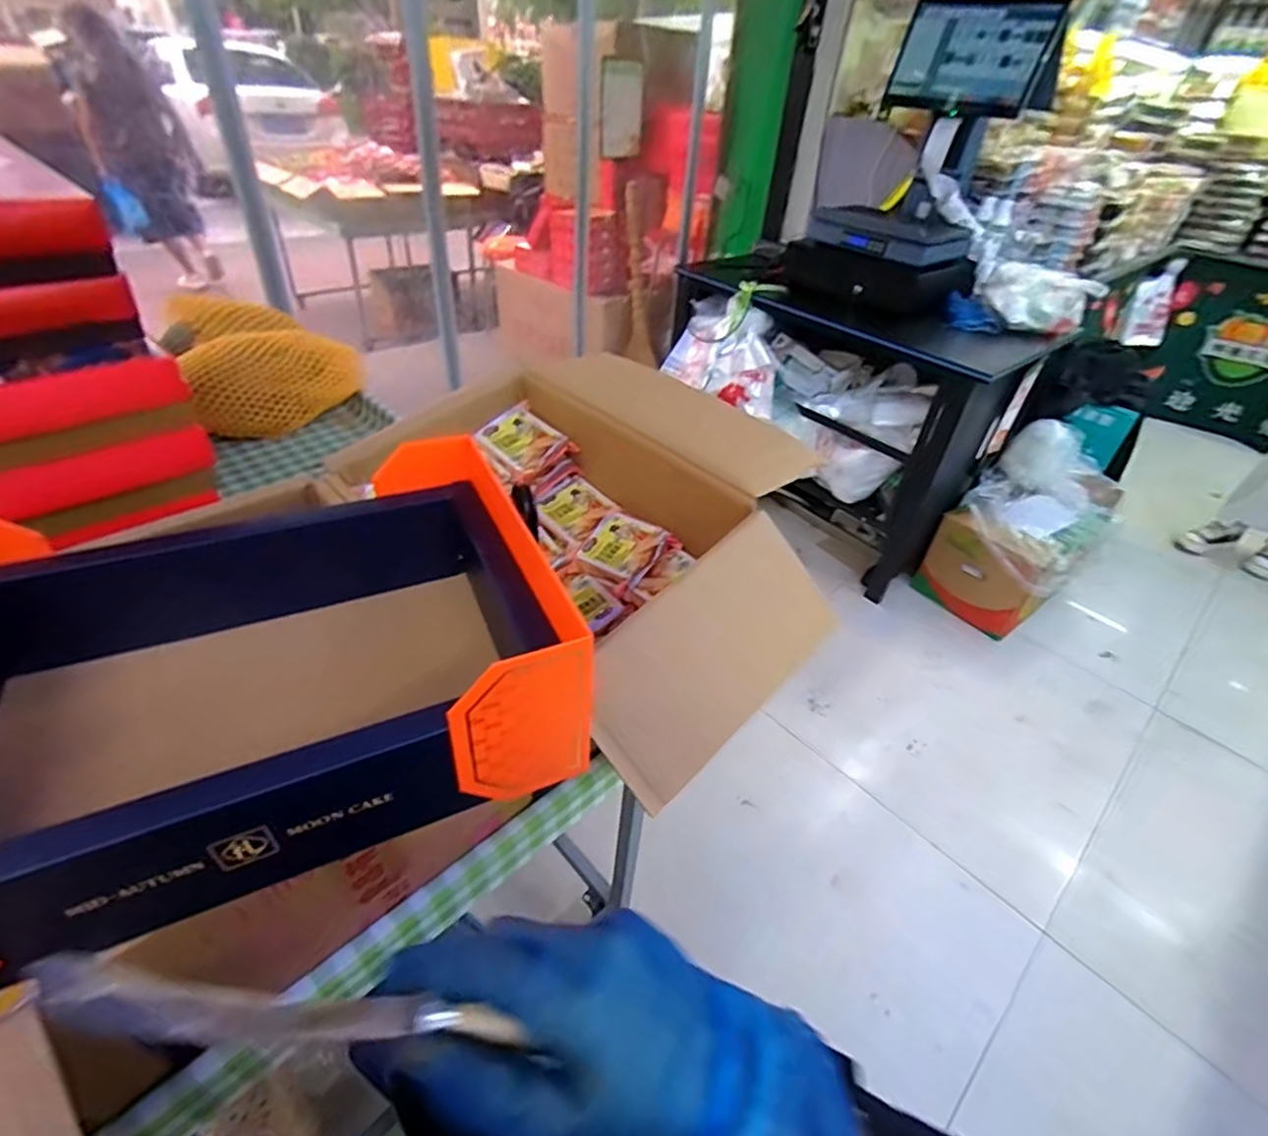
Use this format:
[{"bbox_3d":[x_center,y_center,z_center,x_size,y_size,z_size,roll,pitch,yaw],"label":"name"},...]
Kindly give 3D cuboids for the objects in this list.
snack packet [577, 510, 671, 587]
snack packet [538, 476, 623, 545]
[{"bbox_3d":[-0.011,-0.025,0.740,0.095,0.018,0.083,25,60,32],"label":"snack packet"},{"bbox_3d":[-0.072,-0.073,0.796,0.078,0.019,0.086,-35,57,-20],"label":"snack packet"}]

